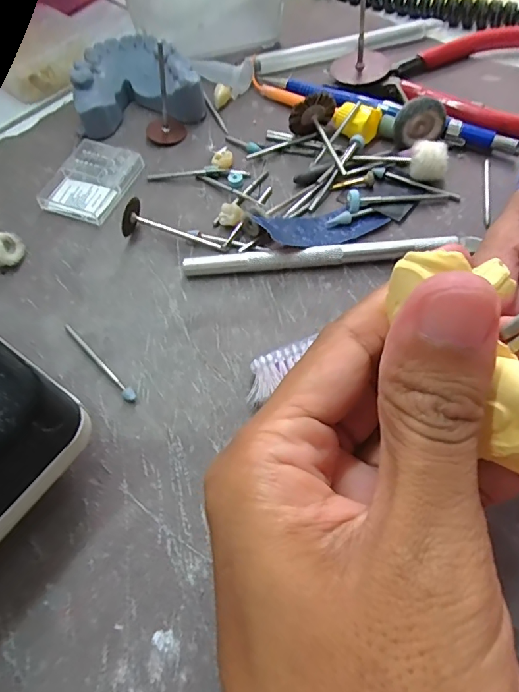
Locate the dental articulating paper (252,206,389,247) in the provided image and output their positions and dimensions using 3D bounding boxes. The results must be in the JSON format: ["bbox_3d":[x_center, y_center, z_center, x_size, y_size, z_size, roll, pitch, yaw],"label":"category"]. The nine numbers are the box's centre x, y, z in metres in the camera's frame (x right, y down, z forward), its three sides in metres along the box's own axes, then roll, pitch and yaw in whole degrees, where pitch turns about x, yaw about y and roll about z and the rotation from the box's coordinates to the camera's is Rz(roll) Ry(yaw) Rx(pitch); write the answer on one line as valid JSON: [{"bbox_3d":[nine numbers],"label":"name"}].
[{"bbox_3d":[0.028,-0.054,0.197,0.055,0.011,0.021,-21,63,-8],"label":"dental articulating paper"}]

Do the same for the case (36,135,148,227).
[{"bbox_3d":[-0.081,-0.081,0.219,0.034,0.008,0.045,20,65,13],"label":"case"}]

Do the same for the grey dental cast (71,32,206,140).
[{"bbox_3d":[-0.065,-0.143,0.243,0.063,0.022,0.050,-10,62,-2],"label":"grey dental cast"}]

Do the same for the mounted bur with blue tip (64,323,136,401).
[{"bbox_3d":[-0.062,0.005,0.174,0.004,0.004,0.046,-40,67,-17],"label":"mounted bur with blue tip"}]

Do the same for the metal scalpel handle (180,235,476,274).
[{"bbox_3d":[0.029,-0.038,0.190,0.121,0.009,0.007,-5,62,0],"label":"metal scalpel handle"}]

